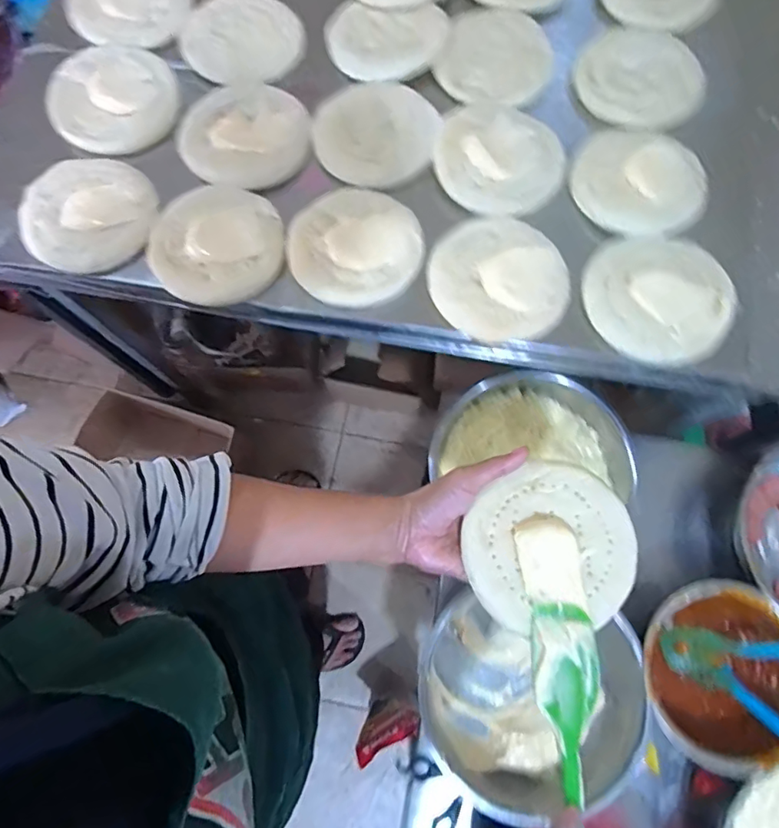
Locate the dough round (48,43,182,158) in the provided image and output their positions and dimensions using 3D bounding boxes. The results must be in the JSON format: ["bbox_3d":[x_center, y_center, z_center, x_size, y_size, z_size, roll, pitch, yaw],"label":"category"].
[{"bbox_3d":[-0.333,-0.386,0.638,0.142,0.032,0.143,0,74,0],"label":"dough round"}]

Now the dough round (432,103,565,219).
[{"bbox_3d":[0.126,-0.294,0.596,0.142,0.022,0.159,13,75,4],"label":"dough round"}]

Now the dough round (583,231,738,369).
[{"bbox_3d":[0.284,-0.126,0.553,0.148,0.008,0.144,0,74,0],"label":"dough round"}]

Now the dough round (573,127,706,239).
[{"bbox_3d":[0.282,-0.263,0.593,0.144,0.008,0.137,0,74,0],"label":"dough round"}]

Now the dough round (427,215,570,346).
[{"bbox_3d":[0.119,-0.146,0.571,0.144,0.022,0.135,0,74,0],"label":"dough round"}]

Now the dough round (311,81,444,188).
[{"bbox_3d":[-0.016,-0.339,0.632,0.146,0.018,0.136,-1,80,3],"label":"dough round"}]

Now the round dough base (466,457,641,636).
[{"bbox_3d":[0.135,0.108,0.444,0.140,0.017,0.130,0,74,0],"label":"round dough base"}]

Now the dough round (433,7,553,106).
[{"bbox_3d":[0.134,-0.449,0.663,0.133,0.017,0.162,18,75,5],"label":"dough round"}]

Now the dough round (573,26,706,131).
[{"bbox_3d":[0.311,-0.408,0.646,0.154,0.015,0.131,-33,89,-8],"label":"dough round"}]

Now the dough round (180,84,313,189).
[{"bbox_3d":[-0.171,-0.335,0.623,0.147,0.018,0.155,0,74,0],"label":"dough round"}]

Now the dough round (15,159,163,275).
[{"bbox_3d":[-0.337,-0.226,0.592,0.146,0.017,0.150,0,74,0],"label":"dough round"}]

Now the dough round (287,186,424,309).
[{"bbox_3d":[-0.037,-0.188,0.574,0.140,0.014,0.138,-3,74,0],"label":"dough round"}]

